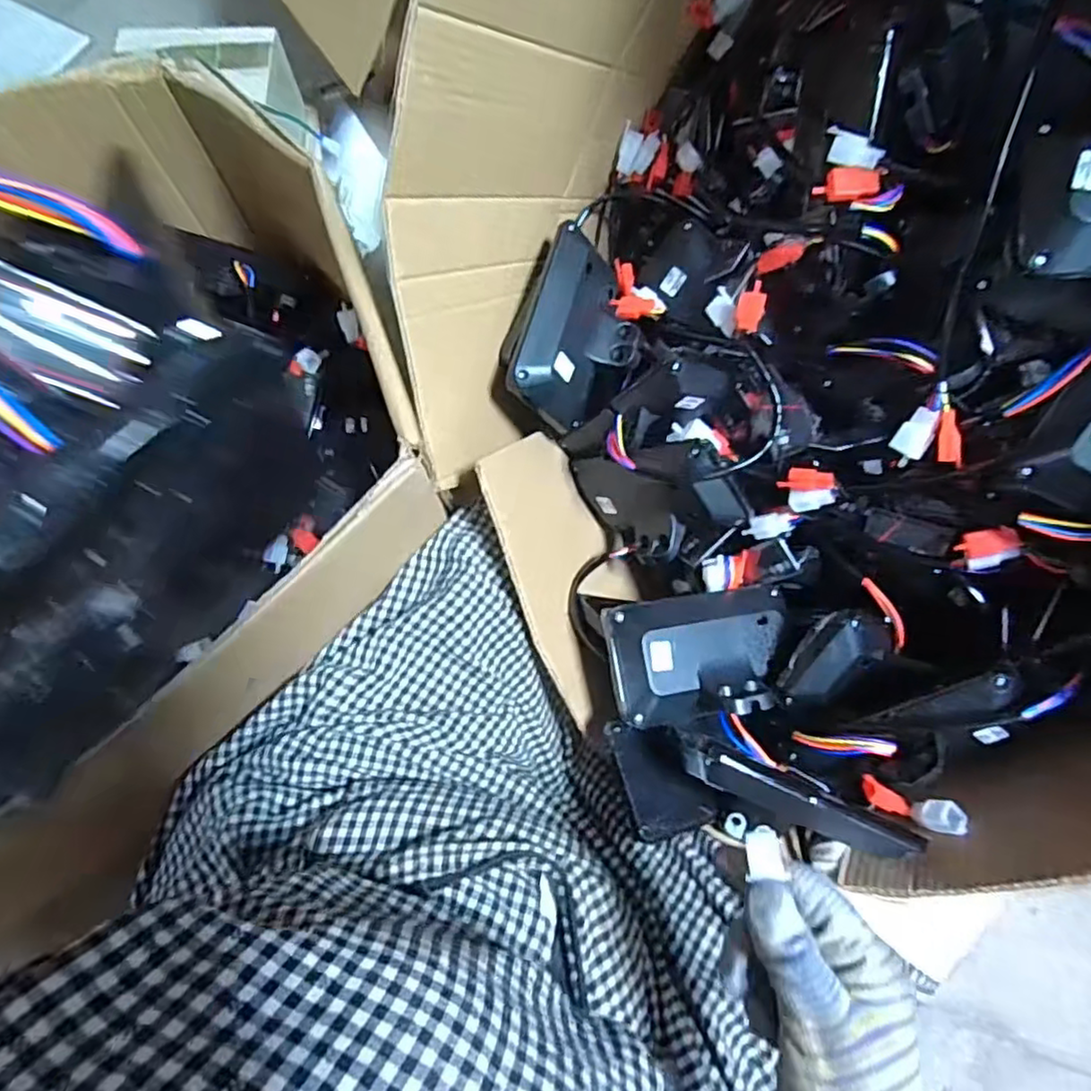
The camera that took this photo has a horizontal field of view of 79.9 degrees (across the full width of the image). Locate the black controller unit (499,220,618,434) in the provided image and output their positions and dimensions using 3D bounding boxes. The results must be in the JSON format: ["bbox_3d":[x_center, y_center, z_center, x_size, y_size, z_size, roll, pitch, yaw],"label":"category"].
[{"bbox_3d":[0.018,-0.183,0.552,0.086,0.039,0.159,23,80,-22],"label":"black controller unit"}]

